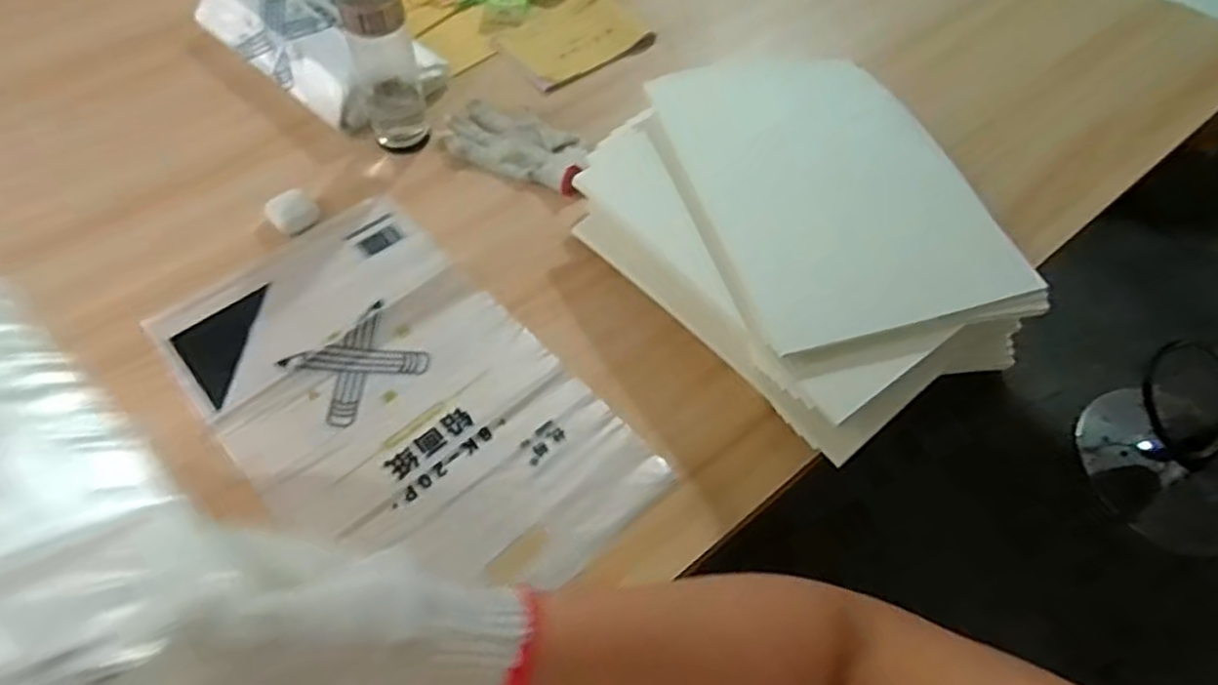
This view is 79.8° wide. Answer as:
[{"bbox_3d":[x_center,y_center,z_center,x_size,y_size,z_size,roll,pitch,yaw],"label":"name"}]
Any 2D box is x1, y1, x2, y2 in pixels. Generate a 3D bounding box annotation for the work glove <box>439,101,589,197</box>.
[{"bbox_3d":[-0.105,-0.235,0.870,0.176,0.033,0.093,23,60,11],"label":"work glove"}]

